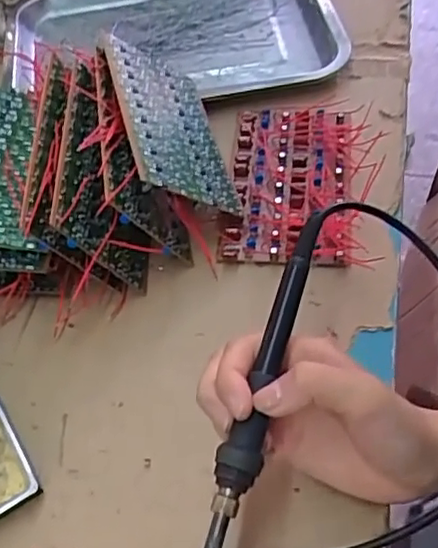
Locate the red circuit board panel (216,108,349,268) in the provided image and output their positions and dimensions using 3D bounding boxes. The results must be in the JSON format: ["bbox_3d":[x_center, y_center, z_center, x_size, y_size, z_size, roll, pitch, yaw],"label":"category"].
[{"bbox_3d":[0.053,-0.072,0.492,0.090,0.022,0.149,3,54,7],"label":"red circuit board panel"}]

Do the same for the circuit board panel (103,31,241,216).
[{"bbox_3d":[-0.038,-0.116,0.478,0.005,0.094,0.157,-41,54,31],"label":"circuit board panel"}]

